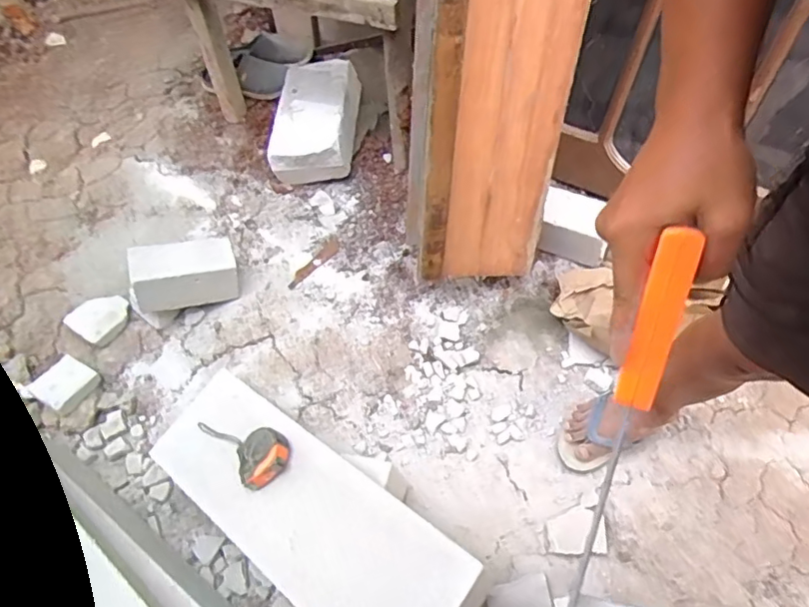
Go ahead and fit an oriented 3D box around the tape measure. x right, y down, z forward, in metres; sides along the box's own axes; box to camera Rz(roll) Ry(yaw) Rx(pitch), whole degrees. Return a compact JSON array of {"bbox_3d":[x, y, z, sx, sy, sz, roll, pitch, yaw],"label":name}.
[{"bbox_3d":[-0.283,0.242,0.953,0.206,0.044,0.092,10,56,41],"label":"tape measure"}]

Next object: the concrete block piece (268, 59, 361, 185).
[{"bbox_3d":[-0.225,-0.466,1.429,0.215,0.141,0.357,4,59,6],"label":"concrete block piece"}]

